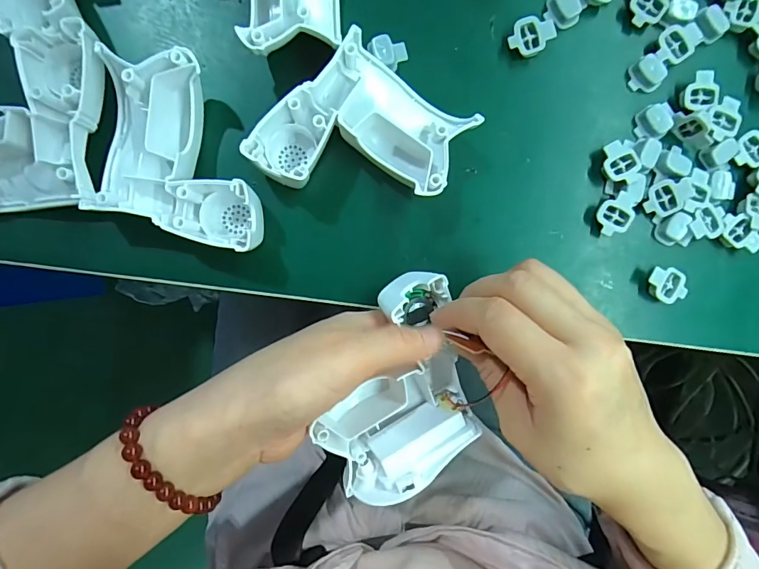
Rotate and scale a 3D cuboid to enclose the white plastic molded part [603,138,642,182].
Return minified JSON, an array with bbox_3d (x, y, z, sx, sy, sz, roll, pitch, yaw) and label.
[{"bbox_3d":[0.150,-0.077,0.276,0.021,0.009,0.023,-20,95,0],"label":"white plastic molded part"}]

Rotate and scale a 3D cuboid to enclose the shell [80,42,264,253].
[{"bbox_3d":[-0.111,-0.075,0.252,0.092,0.032,0.098,8,95,-2],"label":"shell"}]

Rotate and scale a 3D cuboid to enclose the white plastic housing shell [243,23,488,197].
[{"bbox_3d":[-0.008,-0.084,0.258,0.097,0.033,0.096,37,93,-4],"label":"white plastic housing shell"}]

